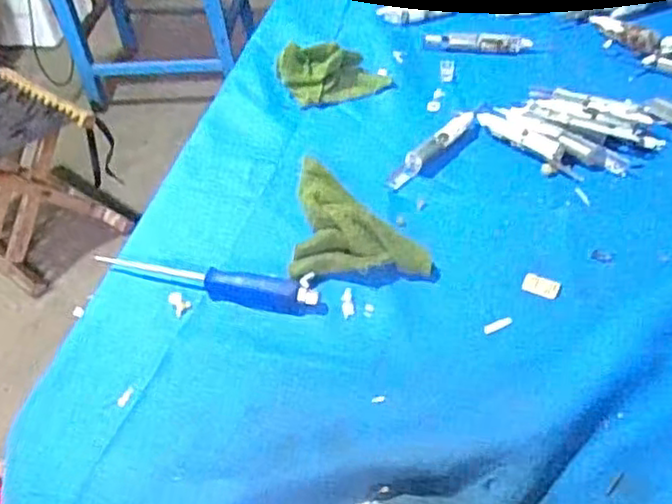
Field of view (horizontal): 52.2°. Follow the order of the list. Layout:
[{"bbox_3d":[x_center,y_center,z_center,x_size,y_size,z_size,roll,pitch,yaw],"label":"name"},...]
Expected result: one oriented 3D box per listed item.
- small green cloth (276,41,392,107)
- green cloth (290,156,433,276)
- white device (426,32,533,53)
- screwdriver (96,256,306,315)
[{"bbox_3d":[-0.002,-0.192,0.731,0.107,0.043,0.063,-17,46,-13],"label":"small green cloth"},{"bbox_3d":[0.020,-0.039,0.568,0.106,0.030,0.128,0,45,4],"label":"green cloth"},{"bbox_3d":[0.161,-0.239,0.780,0.117,0.011,0.025,5,45,8],"label":"white device"},{"bbox_3d":[-0.107,0.022,0.535,0.169,0.019,0.025,9,46,12],"label":"screwdriver"}]

